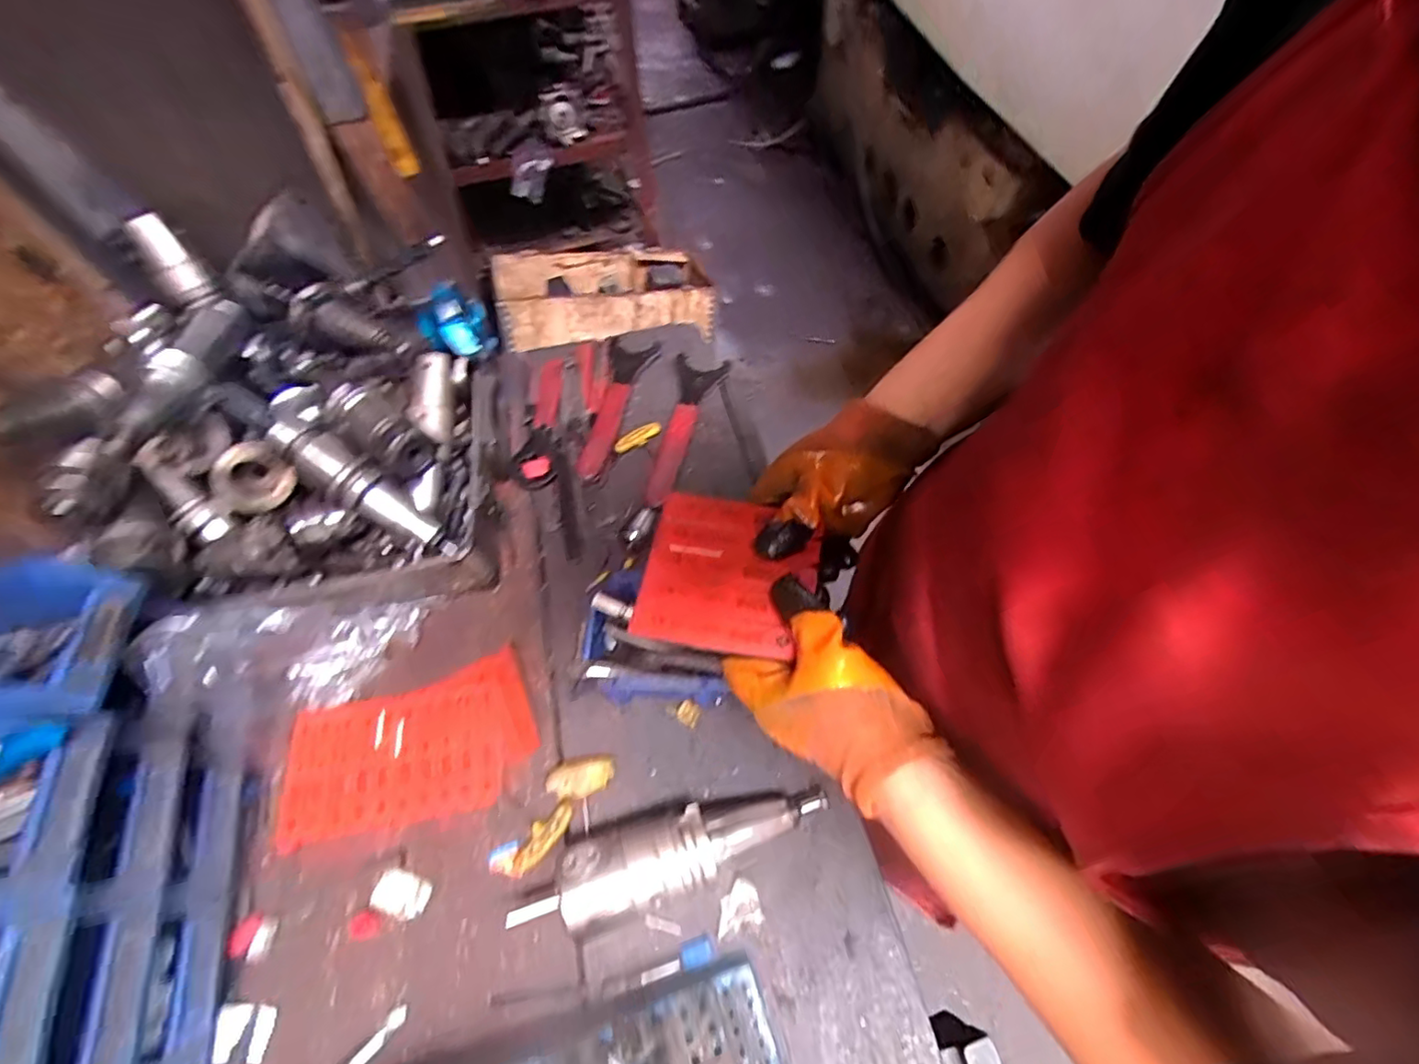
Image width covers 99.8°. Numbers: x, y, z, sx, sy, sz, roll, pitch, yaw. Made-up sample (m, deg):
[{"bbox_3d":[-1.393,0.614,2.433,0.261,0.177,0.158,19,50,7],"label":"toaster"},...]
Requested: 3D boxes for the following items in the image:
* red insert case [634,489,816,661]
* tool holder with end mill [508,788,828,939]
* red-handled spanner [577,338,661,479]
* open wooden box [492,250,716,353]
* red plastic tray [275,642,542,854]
[{"bbox_3d":[0.012,0.027,0.412,0.115,0.014,0.105,8,59,7],"label":"red insert case"},{"bbox_3d":[-0.027,0.250,0.461,0.251,0.050,0.061,-16,59,-7],"label":"tool holder with end mill"},{"bbox_3d":[-0.114,-0.154,0.714,0.063,0.018,0.229,7,59,7],"label":"red-handled spanner"},{"bbox_3d":[-0.277,-0.620,1.535,0.540,0.166,0.351,-10,59,-4],"label":"open wooden box"},{"bbox_3d":[-0.258,0.190,0.513,0.205,0.033,0.122,-18,60,-8],"label":"red plastic tray"}]

